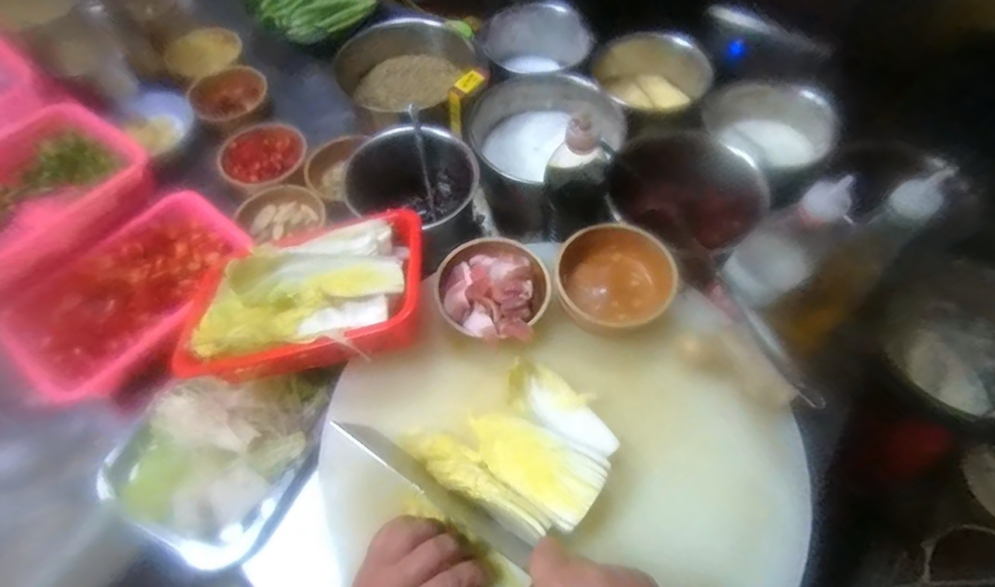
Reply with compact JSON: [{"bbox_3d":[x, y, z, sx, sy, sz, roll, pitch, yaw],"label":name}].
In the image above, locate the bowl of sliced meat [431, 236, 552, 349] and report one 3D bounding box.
[{"bbox_3d":[-0.006,-0.008,0.535,0.112,0.046,0.115,-1,59,2],"label":"bowl of sliced meat"}]

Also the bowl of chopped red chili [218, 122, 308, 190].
[{"bbox_3d":[-0.324,-0.188,0.743,0.113,0.046,0.100,-37,64,-18],"label":"bowl of chopped red chili"}]

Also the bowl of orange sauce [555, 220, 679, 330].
[{"bbox_3d":[0.116,-0.025,0.539,0.113,0.055,0.108,-1,59,2],"label":"bowl of orange sauce"}]

